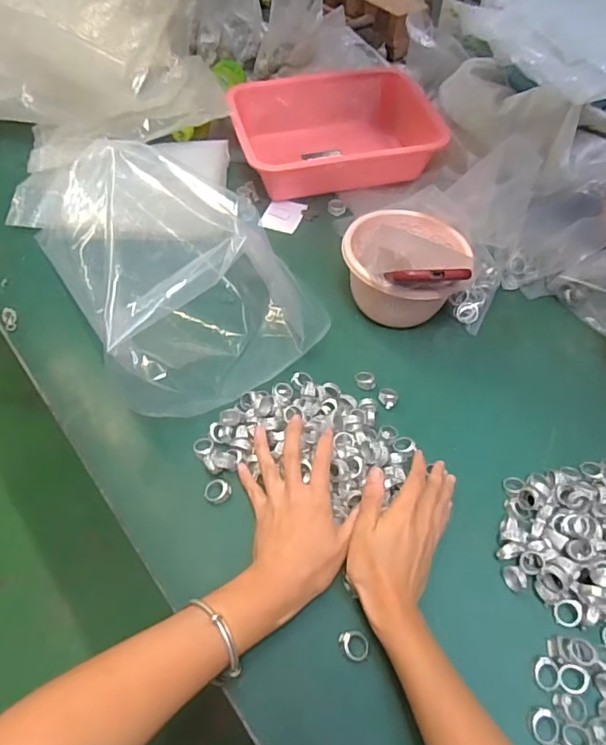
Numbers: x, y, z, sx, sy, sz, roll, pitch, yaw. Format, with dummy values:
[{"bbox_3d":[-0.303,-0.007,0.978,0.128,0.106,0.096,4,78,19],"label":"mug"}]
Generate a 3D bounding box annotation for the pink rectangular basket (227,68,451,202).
[{"bbox_3d":[0.043,-0.390,0.865,0.315,0.101,0.246,-9,54,-11],"label":"pink rectangular basket"}]

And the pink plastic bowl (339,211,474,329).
[{"bbox_3d":[0.118,-0.121,0.652,0.139,0.089,0.146,2,52,-3],"label":"pink plastic bowl"}]

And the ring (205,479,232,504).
[{"bbox_3d":[-0.080,0.113,0.503,0.023,0.019,0.022,0,77,2],"label":"ring"}]

